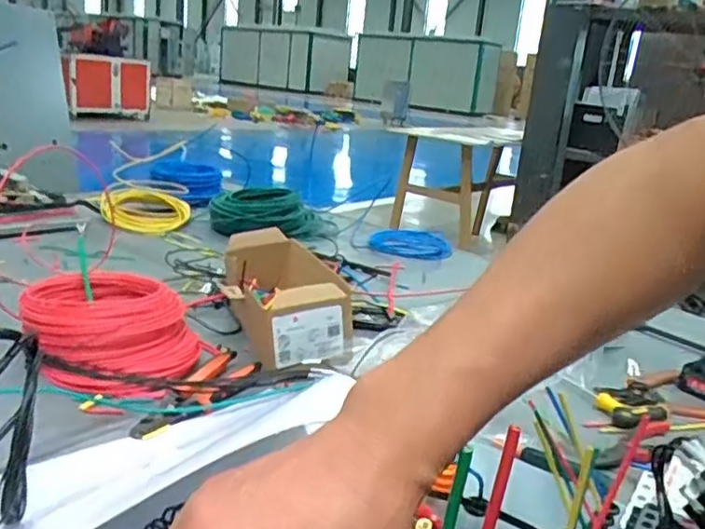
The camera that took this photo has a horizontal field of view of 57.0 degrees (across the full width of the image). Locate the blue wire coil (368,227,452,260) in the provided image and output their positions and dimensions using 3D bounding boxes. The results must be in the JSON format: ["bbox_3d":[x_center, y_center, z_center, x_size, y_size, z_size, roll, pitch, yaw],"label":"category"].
[{"bbox_3d":[0.116,-0.042,1.310,0.154,0.025,0.144,6,17,-2],"label":"blue wire coil"}]

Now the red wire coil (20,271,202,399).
[{"bbox_3d":[-0.264,0.074,0.726,0.184,0.069,0.207,-1,18,-22],"label":"red wire coil"}]

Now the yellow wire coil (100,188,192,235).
[{"bbox_3d":[-0.434,-0.120,1.363,0.181,0.050,0.193,-1,18,-22],"label":"yellow wire coil"}]

